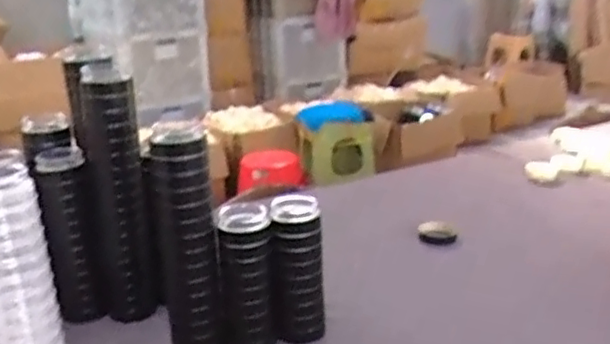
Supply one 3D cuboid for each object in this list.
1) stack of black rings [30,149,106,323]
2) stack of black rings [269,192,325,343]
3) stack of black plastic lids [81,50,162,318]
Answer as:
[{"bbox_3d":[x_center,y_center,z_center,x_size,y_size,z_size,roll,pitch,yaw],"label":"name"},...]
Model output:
[{"bbox_3d":[-0.323,0.092,0.896,0.065,0.233,0.067,-11,20,-24],"label":"stack of black rings"},{"bbox_3d":[-0.007,0.124,0.836,0.063,0.178,0.067,-3,18,0],"label":"stack of black rings"},{"bbox_3d":[-0.256,0.032,0.871,0.074,0.346,0.062,-7,18,-13],"label":"stack of black plastic lids"}]

